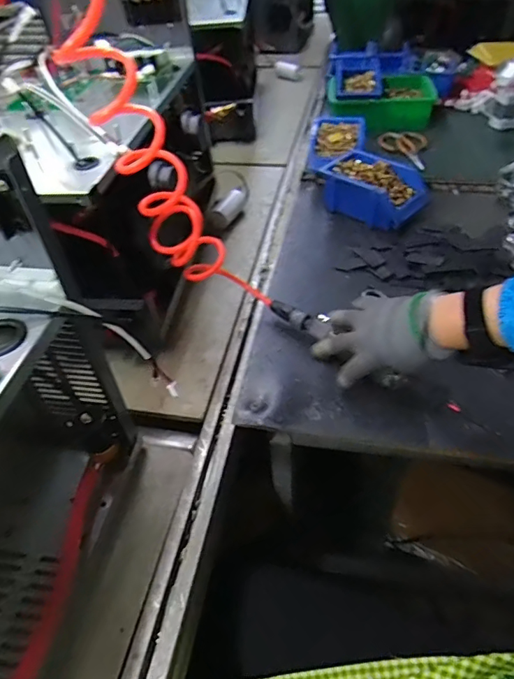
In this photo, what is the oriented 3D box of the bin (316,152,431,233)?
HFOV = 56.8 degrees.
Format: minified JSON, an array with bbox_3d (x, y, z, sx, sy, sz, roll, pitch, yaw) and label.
[{"bbox_3d":[0.219,-0.277,0.888,0.132,0.075,0.184,-37,54,-27],"label":"bin"}]

